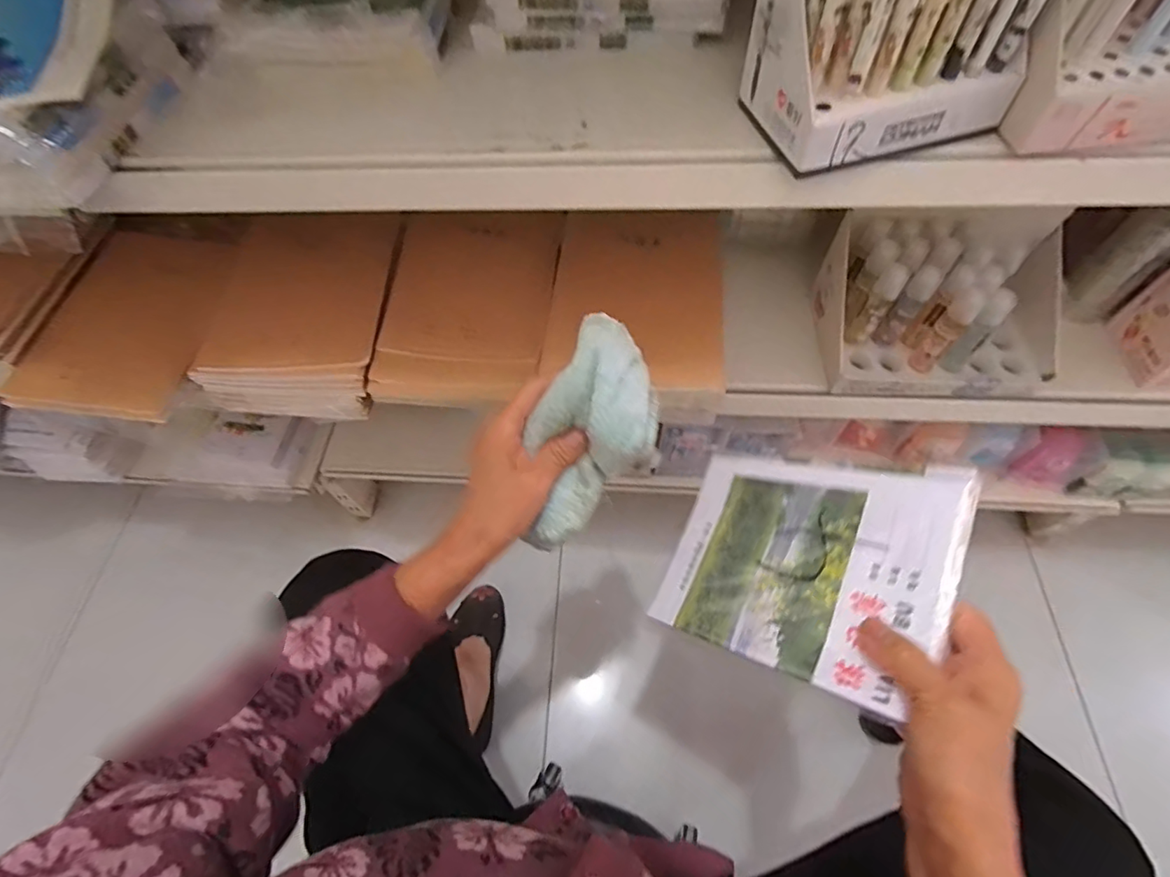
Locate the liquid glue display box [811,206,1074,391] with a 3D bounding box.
[{"bbox_3d":[0.394,-0.145,0.577,0.235,0.122,0.147,2,61,3],"label":"liquid glue display box"}]

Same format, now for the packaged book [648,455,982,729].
[{"bbox_3d":[0.148,0.082,0.380,0.186,0.007,0.153,8,64,47],"label":"packaged book"}]

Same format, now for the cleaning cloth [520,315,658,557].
[{"bbox_3d":[0.003,0.001,0.373,0.085,0.154,0.043,22,21,14],"label":"cleaning cloth"}]

